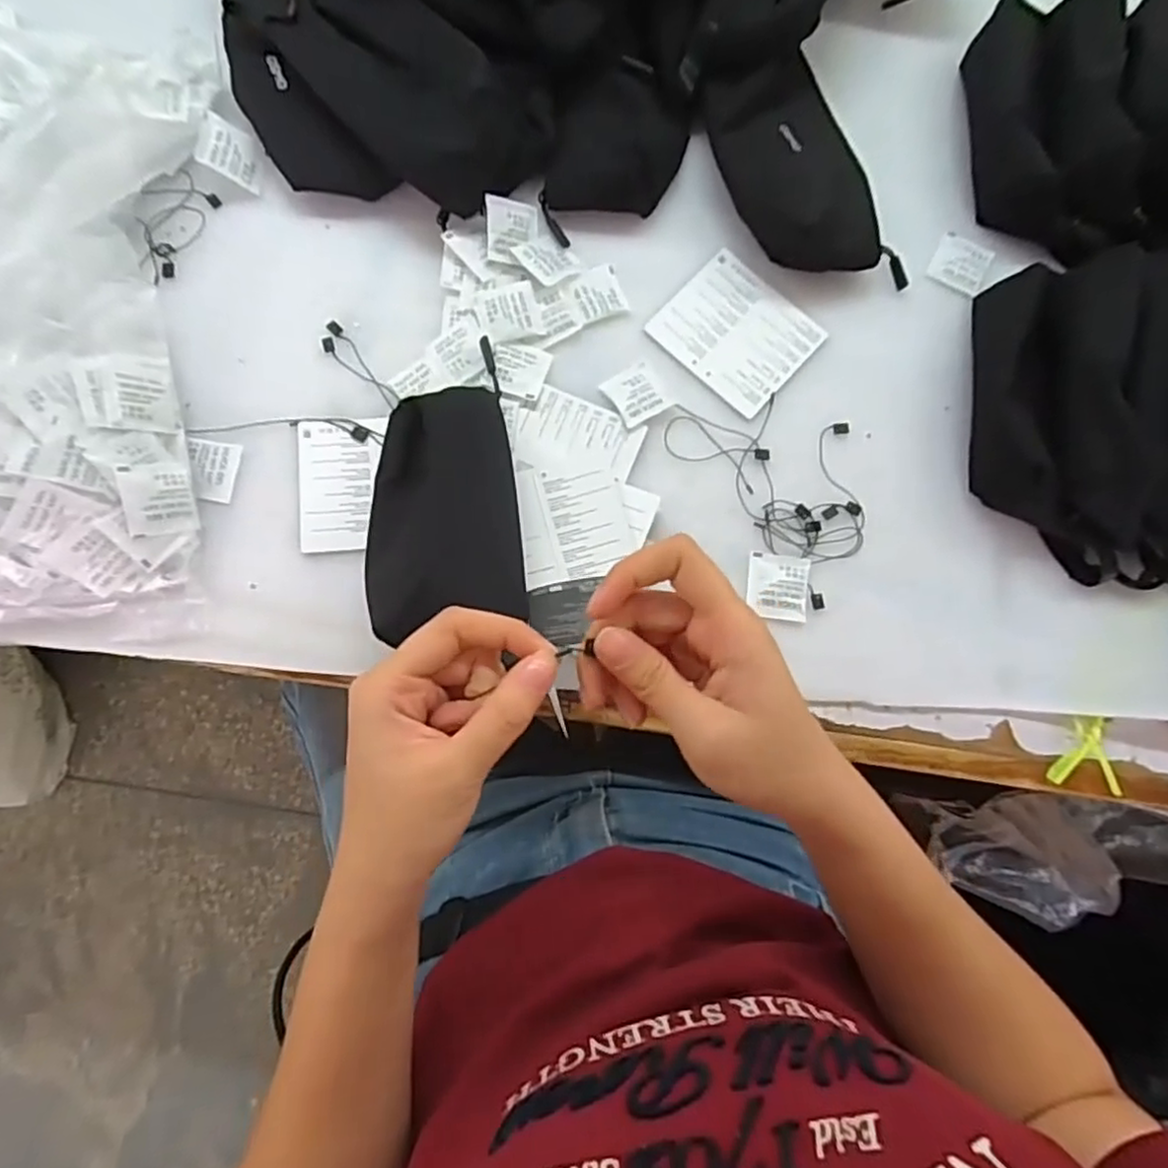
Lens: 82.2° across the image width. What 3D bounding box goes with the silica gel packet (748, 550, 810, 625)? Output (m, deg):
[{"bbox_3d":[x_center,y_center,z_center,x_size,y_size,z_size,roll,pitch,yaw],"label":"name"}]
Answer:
[{"bbox_3d":[0.128,0.001,0.439,0.039,0.004,0.043,8,80,-1],"label":"silica gel packet"}]

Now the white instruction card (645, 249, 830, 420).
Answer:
[{"bbox_3d":[0.109,-0.180,0.475,0.100,0.004,0.089,42,82,5],"label":"white instruction card"}]

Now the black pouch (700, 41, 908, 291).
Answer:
[{"bbox_3d":[0.150,-0.288,0.472,0.103,0.041,0.181,-19,82,-5],"label":"black pouch"}]

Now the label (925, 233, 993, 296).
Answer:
[{"bbox_3d":[0.276,-0.235,0.489,0.037,0.004,0.042,30,81,3],"label":"label"}]

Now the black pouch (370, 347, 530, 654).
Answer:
[{"bbox_3d":[-0.085,-0.058,0.391,0.087,0.020,0.186,-10,59,1],"label":"black pouch"}]

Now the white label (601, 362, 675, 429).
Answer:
[{"bbox_3d":[0.037,-0.130,0.459,0.037,0.004,0.039,-31,76,-13],"label":"white label"}]

